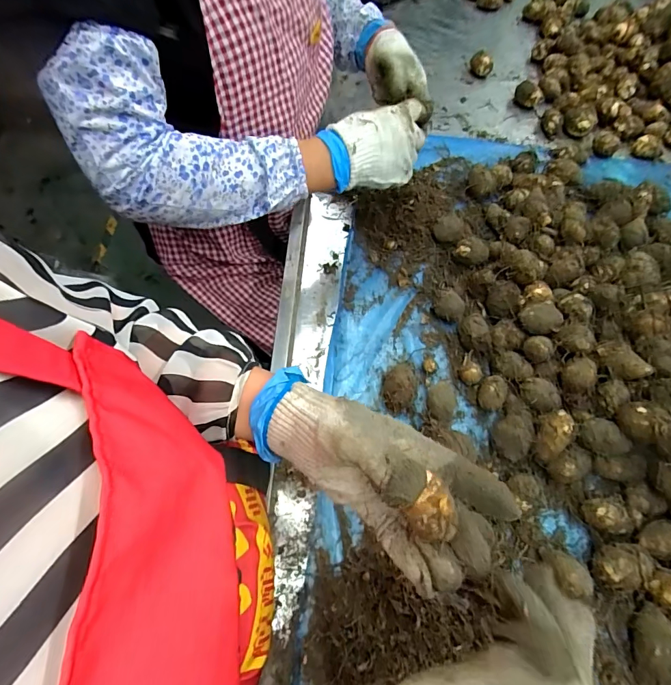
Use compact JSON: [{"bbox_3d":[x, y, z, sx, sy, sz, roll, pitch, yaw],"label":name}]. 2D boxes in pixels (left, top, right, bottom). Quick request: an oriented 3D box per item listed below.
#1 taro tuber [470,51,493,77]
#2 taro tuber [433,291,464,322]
[{"bbox_3d":[0.285,-0.543,0.782,0.043,0.038,0.033,19,67,8],"label":"taro tuber"},{"bbox_3d":[0.154,-0.047,0.545,0.038,0.031,0.035,19,68,8],"label":"taro tuber"}]

